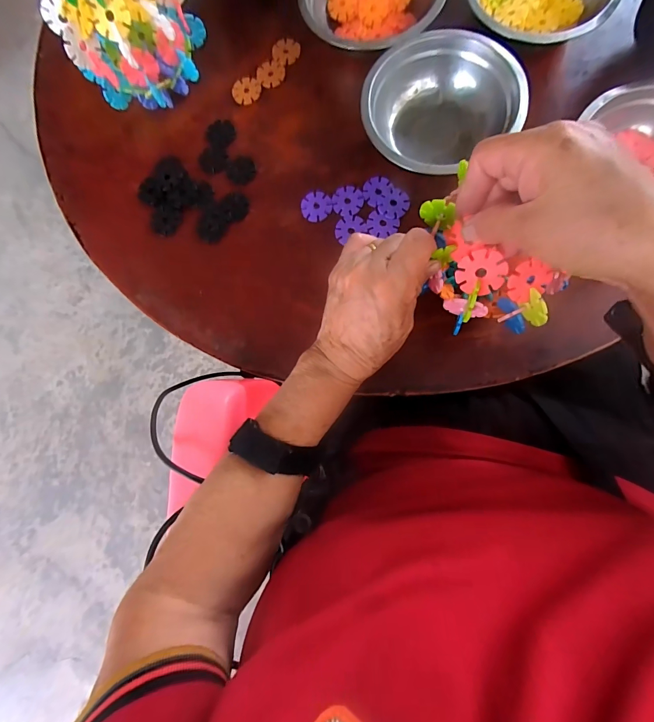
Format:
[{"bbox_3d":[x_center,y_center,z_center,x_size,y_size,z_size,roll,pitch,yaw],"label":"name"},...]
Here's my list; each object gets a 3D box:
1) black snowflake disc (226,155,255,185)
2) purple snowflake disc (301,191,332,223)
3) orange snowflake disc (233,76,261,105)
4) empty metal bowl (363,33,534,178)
[{"bbox_3d":[-0.092,-0.203,0.372,0.030,0.004,0.032,-1,81,5],"label":"black snowflake disc"},{"bbox_3d":[-0.010,-0.158,0.354,0.031,0.004,0.032,-1,81,5],"label":"purple snowflake disc"},{"bbox_3d":[-0.089,-0.298,0.385,0.031,0.004,0.031,-1,81,5],"label":"orange snowflake disc"},{"bbox_3d":[0.107,-0.238,0.339,0.140,0.045,0.138,-32,80,-1],"label":"empty metal bowl"}]

